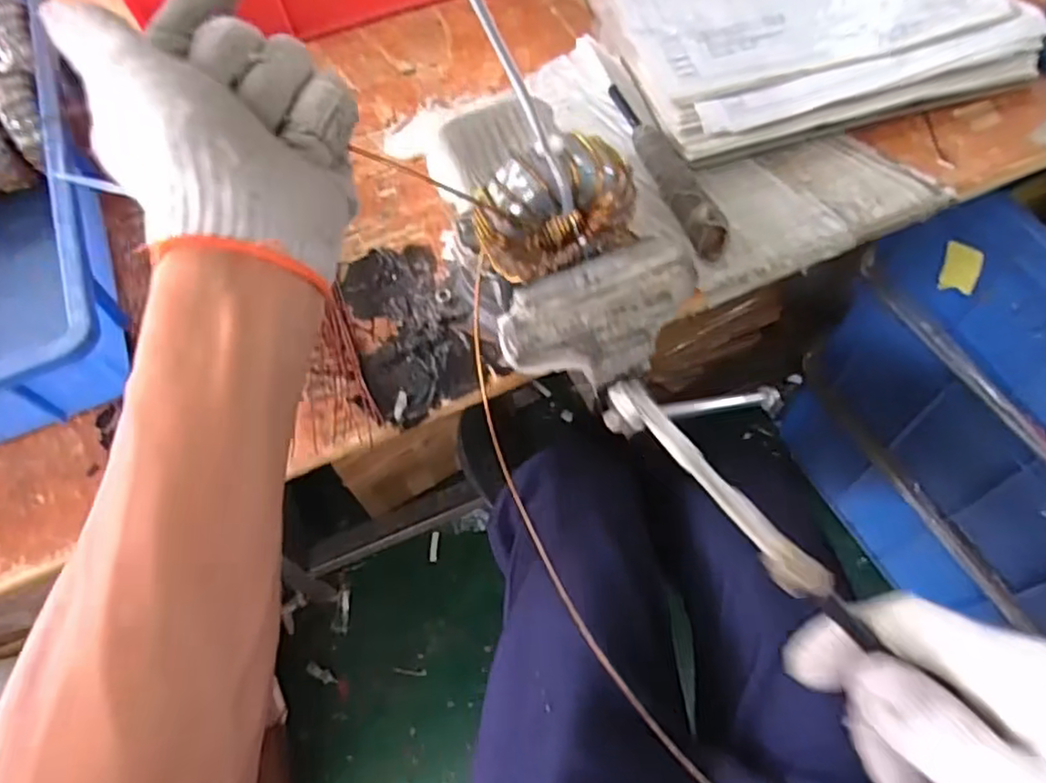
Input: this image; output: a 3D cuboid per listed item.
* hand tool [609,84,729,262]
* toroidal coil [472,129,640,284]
[{"bbox_3d":[0.108,-0.179,0.535,0.023,0.030,0.191,-19,62,-6],"label":"hand tool"},{"bbox_3d":[0.016,-0.087,0.331,0.075,0.066,0.031,-1,61,3],"label":"toroidal coil"}]

